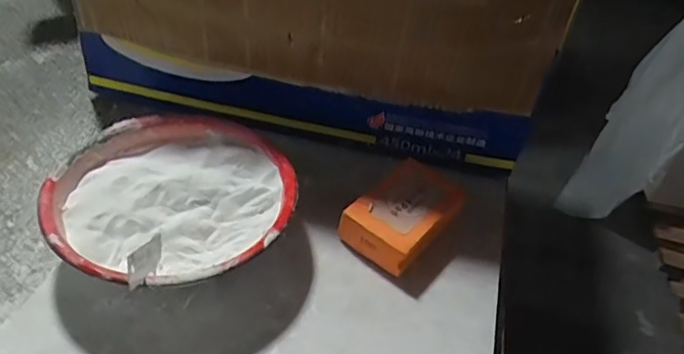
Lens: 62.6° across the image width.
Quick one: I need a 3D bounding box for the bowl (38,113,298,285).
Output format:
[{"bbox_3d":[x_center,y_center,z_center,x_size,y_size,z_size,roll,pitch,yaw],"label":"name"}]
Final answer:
[{"bbox_3d":[-0.121,0.025,0.413,0.161,0.055,0.162,4,41,-3],"label":"bowl"}]

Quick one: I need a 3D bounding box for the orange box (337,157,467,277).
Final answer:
[{"bbox_3d":[0.051,0.028,0.446,0.066,0.034,0.100,30,46,23],"label":"orange box"}]

